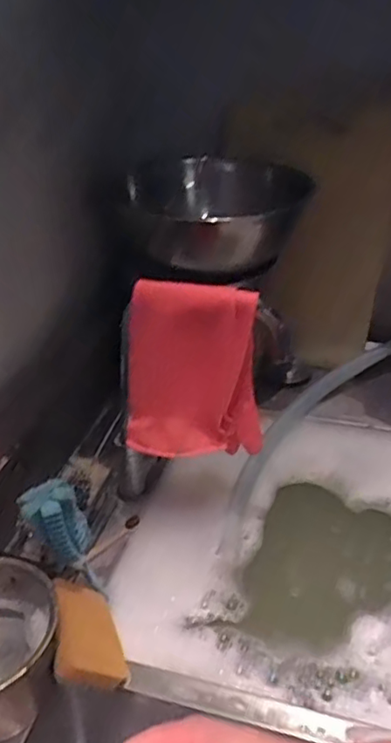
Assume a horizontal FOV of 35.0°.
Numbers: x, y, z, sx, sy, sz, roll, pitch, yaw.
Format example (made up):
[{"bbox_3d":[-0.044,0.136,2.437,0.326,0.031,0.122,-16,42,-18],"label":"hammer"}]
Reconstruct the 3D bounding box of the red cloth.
[{"bbox_3d":[0.000,0.004,0.741,0.164,0.205,0.058,3,31,4],"label":"red cloth"}]

